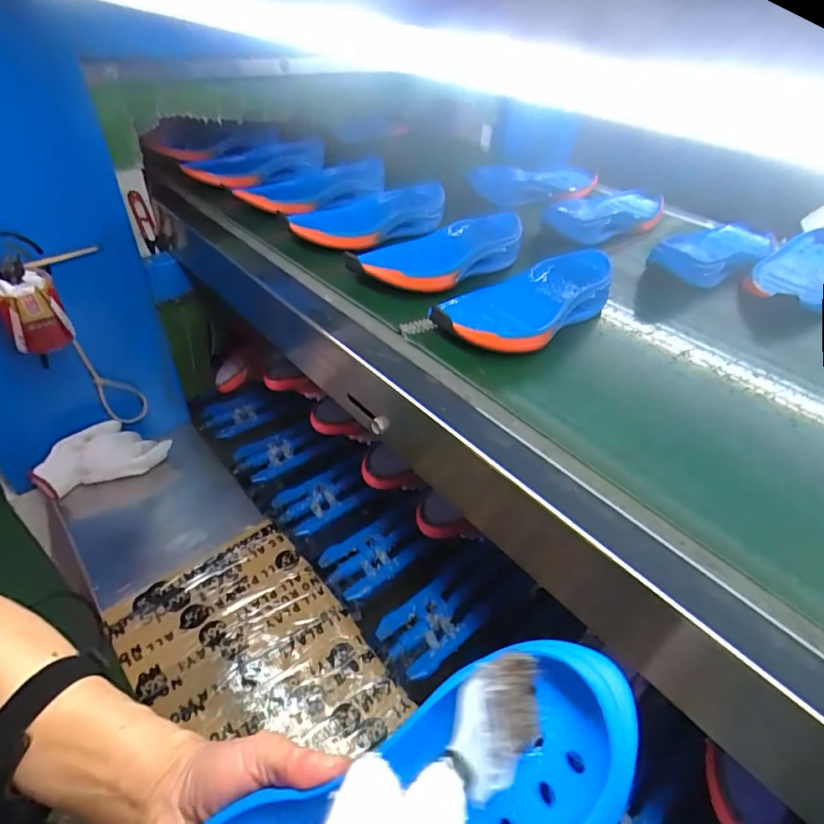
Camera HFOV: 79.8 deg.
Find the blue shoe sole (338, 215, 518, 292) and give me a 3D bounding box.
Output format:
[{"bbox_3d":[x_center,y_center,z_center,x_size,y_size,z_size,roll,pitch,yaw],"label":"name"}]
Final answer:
[{"bbox_3d":[0.042,-0.192,0.586,0.242,0.034,0.095,-25,48,-30],"label":"blue shoe sole"}]

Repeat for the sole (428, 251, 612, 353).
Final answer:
[{"bbox_3d":[0.126,-0.114,0.507,0.234,0.034,0.086,-27,49,-31],"label":"sole"}]

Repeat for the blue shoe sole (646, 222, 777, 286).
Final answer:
[{"bbox_3d":[0.411,-0.211,0.655,0.220,0.043,0.090,-27,49,-31],"label":"blue shoe sole"}]

